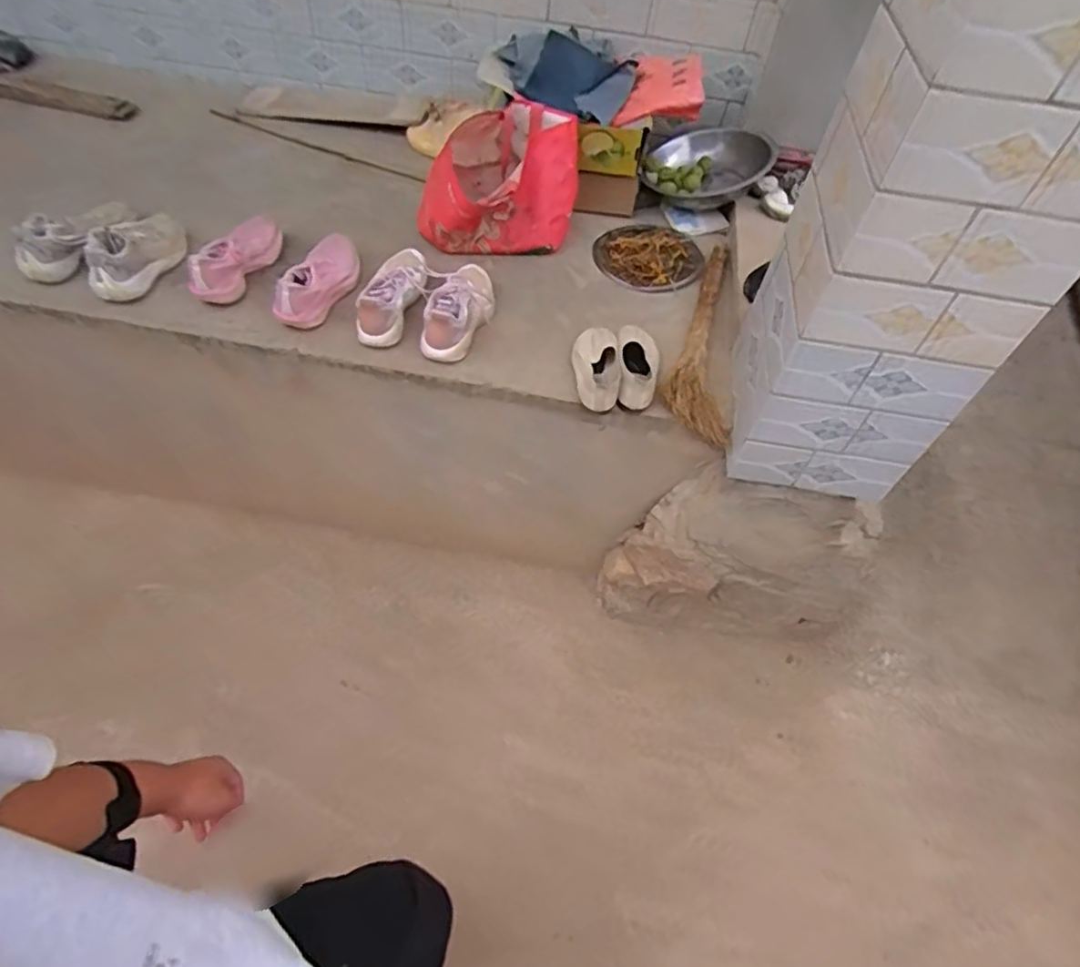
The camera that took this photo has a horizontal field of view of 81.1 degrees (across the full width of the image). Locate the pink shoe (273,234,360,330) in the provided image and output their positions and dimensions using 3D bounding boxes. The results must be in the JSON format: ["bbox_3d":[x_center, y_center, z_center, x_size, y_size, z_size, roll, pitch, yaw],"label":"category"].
[{"bbox_3d":[-0.449,-0.417,1.283,0.096,0.064,0.233,11,53,3],"label":"pink shoe"}]

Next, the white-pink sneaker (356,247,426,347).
[{"bbox_3d":[-0.296,-0.407,1.309,0.089,0.082,0.287,9,53,1],"label":"white-pink sneaker"}]

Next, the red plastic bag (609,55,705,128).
[{"bbox_3d":[0.297,-0.962,1.539,0.196,0.106,0.234,11,53,3],"label":"red plastic bag"}]

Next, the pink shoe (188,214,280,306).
[{"bbox_3d":[-0.618,-0.450,1.296,0.066,0.108,0.245,21,54,10],"label":"pink shoe"}]

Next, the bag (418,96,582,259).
[{"bbox_3d":[-0.093,-0.689,1.453,0.358,0.230,0.229,0,53,-5],"label":"bag"}]

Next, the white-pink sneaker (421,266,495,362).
[{"bbox_3d":[-0.161,-0.363,1.312,0.096,0.124,0.257,15,53,6],"label":"white-pink sneaker"}]

